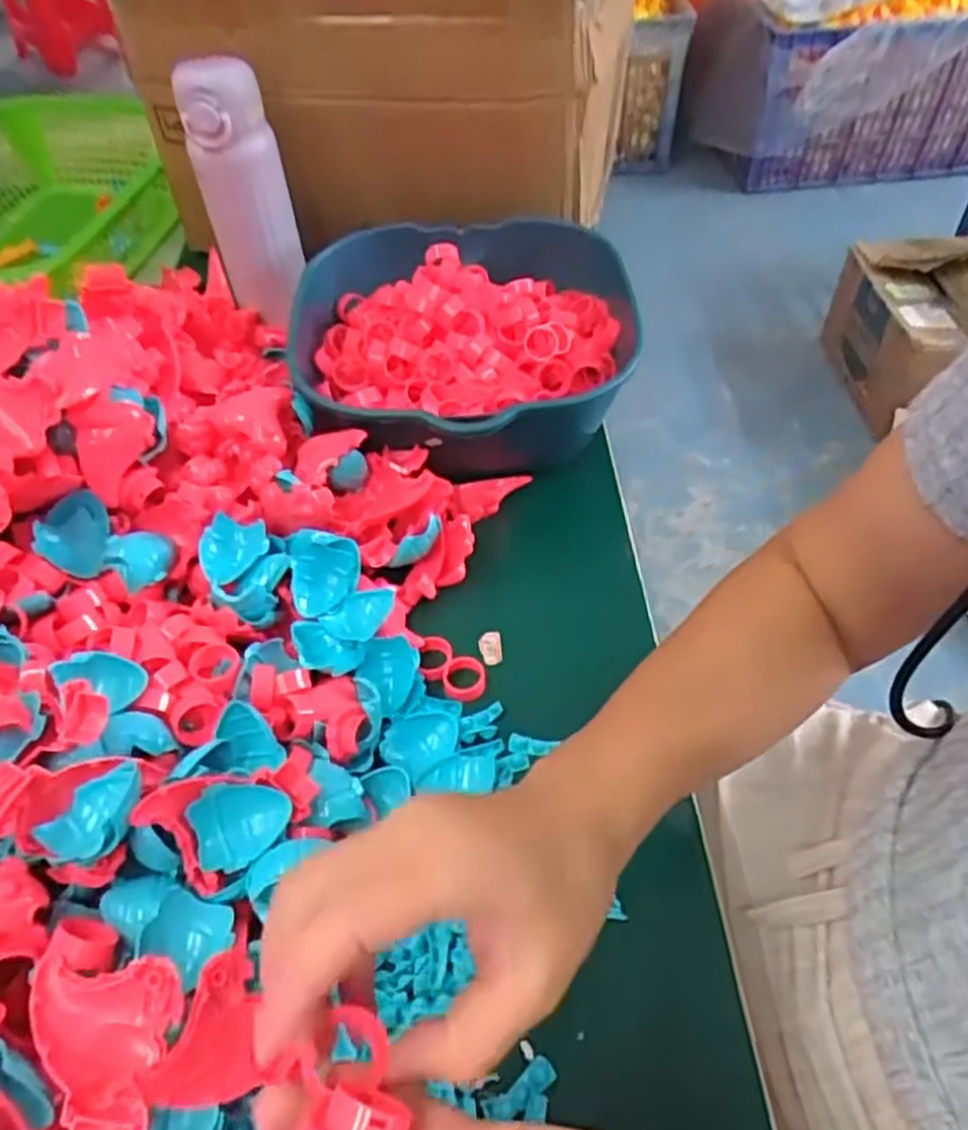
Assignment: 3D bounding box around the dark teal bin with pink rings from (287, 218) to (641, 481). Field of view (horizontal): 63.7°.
[{"bbox_3d":[-0.007,-0.168,0.599,0.259,0.094,0.247,-9,50,-5],"label":"dark teal bin with pink rings"}]

